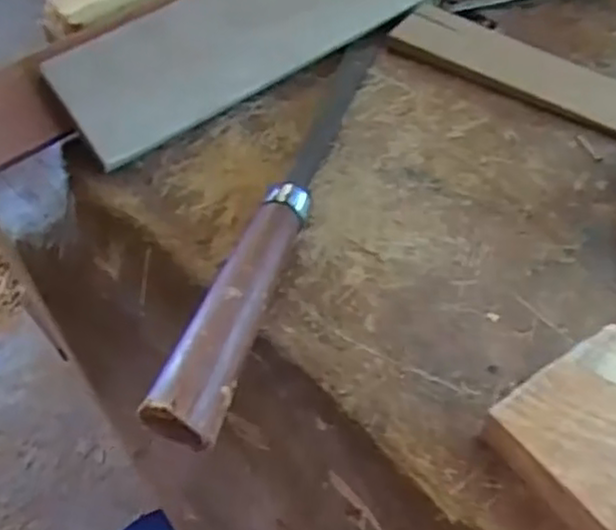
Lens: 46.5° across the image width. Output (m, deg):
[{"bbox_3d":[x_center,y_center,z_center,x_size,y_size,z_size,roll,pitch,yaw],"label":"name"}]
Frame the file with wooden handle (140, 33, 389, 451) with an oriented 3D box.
[{"bbox_3d":[-0.009,-0.045,0.390,0.029,0.033,0.313,12,52,12],"label":"file with wooden handle"}]

